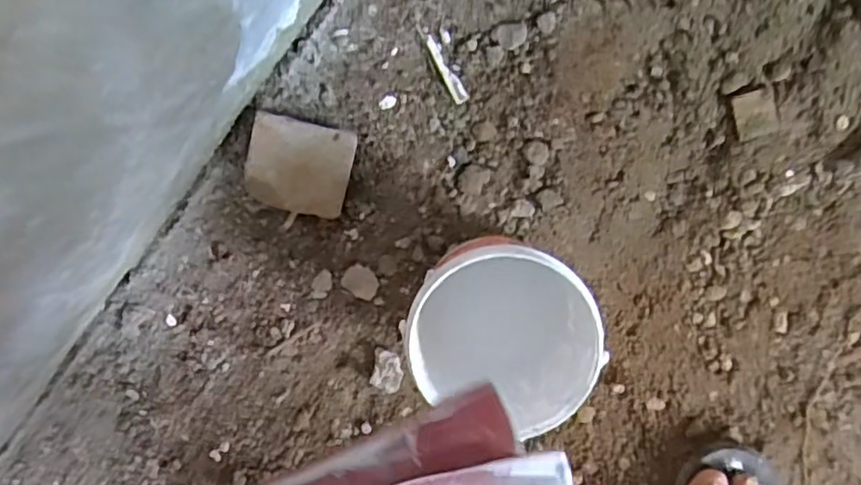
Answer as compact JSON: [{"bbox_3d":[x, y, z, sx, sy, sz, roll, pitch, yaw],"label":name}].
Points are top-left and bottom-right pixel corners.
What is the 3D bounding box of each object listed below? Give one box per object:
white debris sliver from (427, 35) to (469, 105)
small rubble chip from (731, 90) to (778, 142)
[{"bbox_3d":[0.016,-0.172,0.648,0.015,0.008,0.070,-30,91,5],"label":"white debris sliver"},{"bbox_3d":[0.321,-0.126,0.639,0.040,0.006,0.044,-17,92,4],"label":"small rubble chip"}]

